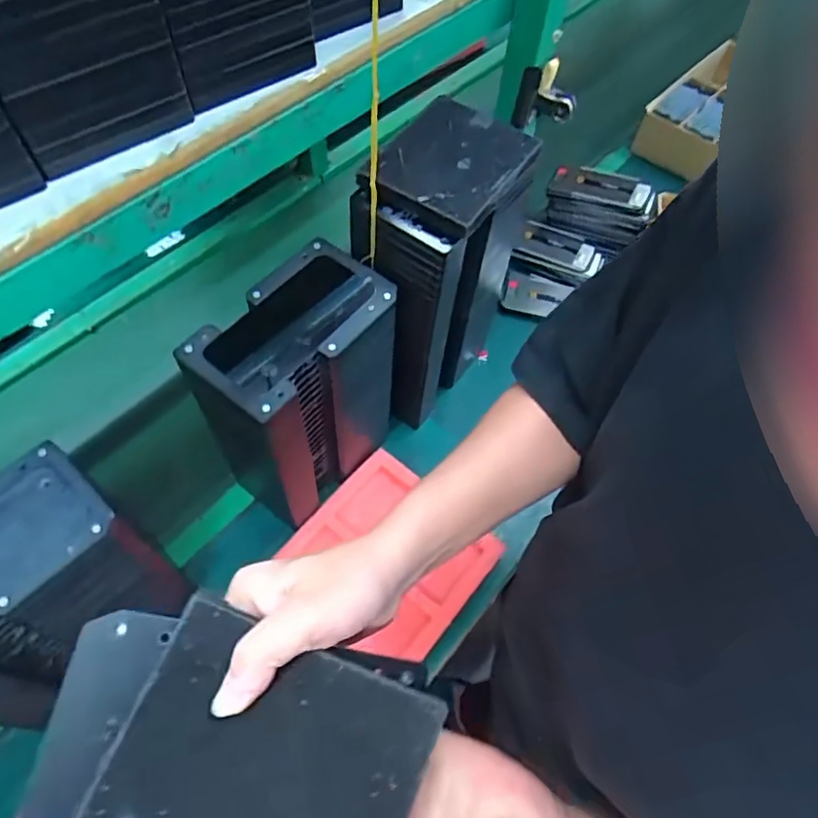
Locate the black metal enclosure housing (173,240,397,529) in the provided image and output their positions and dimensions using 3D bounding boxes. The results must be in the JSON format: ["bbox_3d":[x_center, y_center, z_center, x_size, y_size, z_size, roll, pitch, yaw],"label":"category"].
[{"bbox_3d":[-0.117,-0.016,0.648,0.121,0.284,0.189,37,65,16],"label":"black metal enclosure housing"}]

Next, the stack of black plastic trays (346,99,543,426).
[{"bbox_3d":[0.028,-0.150,0.699,0.116,0.344,0.198,30,63,13],"label":"stack of black plastic trays"}]

